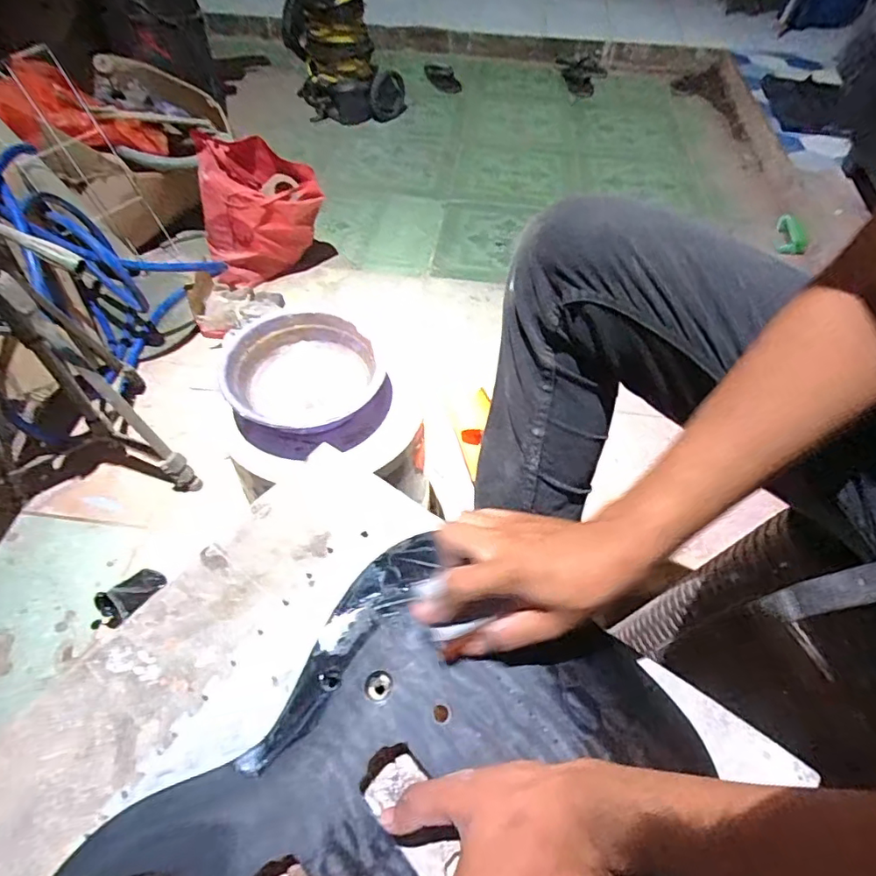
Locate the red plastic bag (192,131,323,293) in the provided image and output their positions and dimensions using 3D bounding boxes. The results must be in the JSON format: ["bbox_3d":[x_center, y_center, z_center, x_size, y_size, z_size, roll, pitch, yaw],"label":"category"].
[{"bbox_3d":[-0.429,-0.559,1.327,0.283,0.292,0.220,-10,54,-9],"label":"red plastic bag"}]

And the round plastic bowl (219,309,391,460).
[{"bbox_3d":[-0.172,-0.068,0.705,0.186,0.076,0.185,1,53,-1],"label":"round plastic bowl"}]

